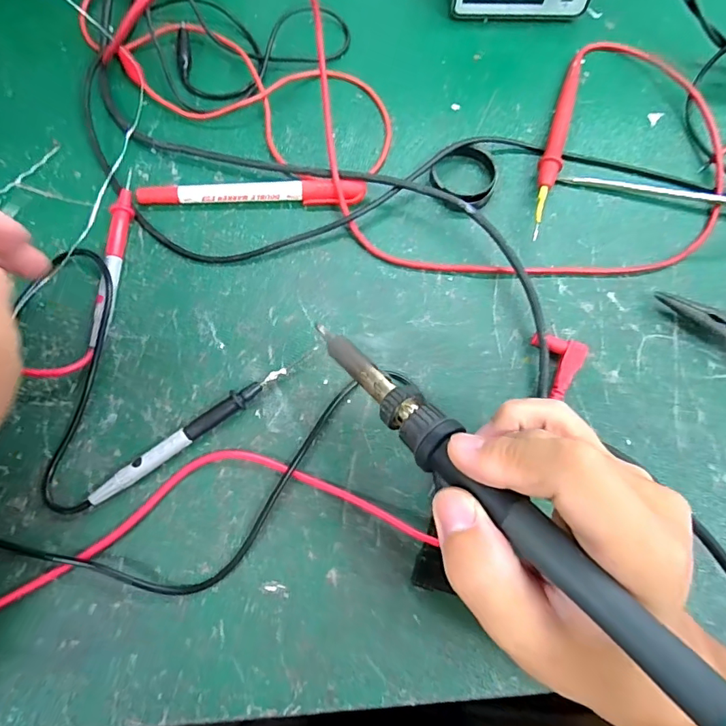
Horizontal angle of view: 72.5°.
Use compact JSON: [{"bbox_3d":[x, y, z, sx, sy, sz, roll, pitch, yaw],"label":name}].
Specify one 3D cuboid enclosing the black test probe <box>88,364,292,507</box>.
[{"bbox_3d":[-0.090,0.037,0.262,0.114,0.011,0.010,-35,77,-11],"label":"black test probe"}]

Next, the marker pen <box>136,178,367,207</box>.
[{"bbox_3d":[-0.068,-0.105,0.307,0.136,0.012,0.014,1,73,-2],"label":"marker pen"}]

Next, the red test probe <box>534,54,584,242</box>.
[{"bbox_3d":[0.126,-0.145,0.325,0.012,0.015,0.154,19,73,3],"label":"red test probe"}]

